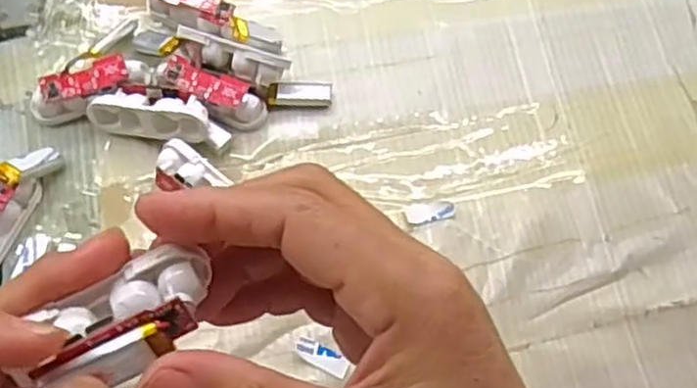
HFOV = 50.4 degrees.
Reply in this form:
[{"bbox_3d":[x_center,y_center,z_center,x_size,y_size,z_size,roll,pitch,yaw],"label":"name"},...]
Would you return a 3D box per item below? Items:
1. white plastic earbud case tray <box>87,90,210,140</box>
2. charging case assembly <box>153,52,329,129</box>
[{"bbox_3d":[-0.102,-0.041,0.381,0.062,0.026,0.020,11,66,2],"label":"white plastic earbud case tray"},{"bbox_3d":[-0.054,-0.052,0.391,0.089,0.016,0.030,7,66,-15],"label":"charging case assembly"}]

